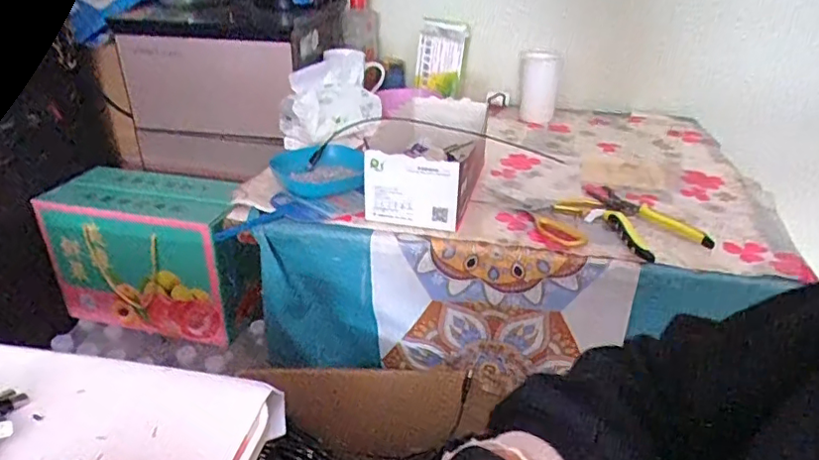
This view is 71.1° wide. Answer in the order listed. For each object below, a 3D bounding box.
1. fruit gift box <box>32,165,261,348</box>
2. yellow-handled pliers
[{"bbox_3d":[-0.433,0.041,1.005,0.332,0.231,0.158,10,30,14],"label":"fruit gift box"},{"bbox_3d":[0.301,-0.017,0.737,0.113,0.017,0.185,-4,30,-10],"label":"yellow-handled pliers"}]

